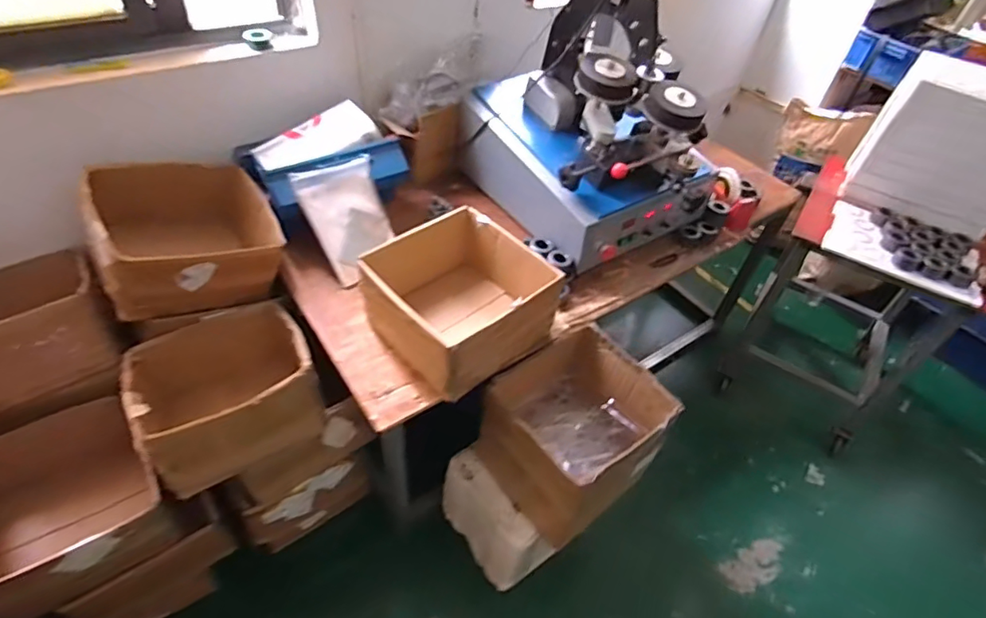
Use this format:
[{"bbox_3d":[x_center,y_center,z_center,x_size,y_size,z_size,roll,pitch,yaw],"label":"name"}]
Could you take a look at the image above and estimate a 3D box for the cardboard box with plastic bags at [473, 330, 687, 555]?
[{"bbox_3d":[0.187,0.280,1.217,0.320,0.283,0.292,-27,55,-28],"label":"cardboard box with plastic bags"}]

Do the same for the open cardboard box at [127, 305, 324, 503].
[{"bbox_3d":[-0.563,0.169,1.154,0.358,0.205,0.386,-23,53,-25],"label":"open cardboard box"}]

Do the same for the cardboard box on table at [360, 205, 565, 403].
[{"bbox_3d":[-0.067,-0.028,1.158,0.351,0.169,0.330,-32,57,-31],"label":"cardboard box on table"}]

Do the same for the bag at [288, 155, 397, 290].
[{"bbox_3d":[-0.346,-0.215,1.294,0.193,0.033,0.279,-24,98,-23],"label":"bag"}]

